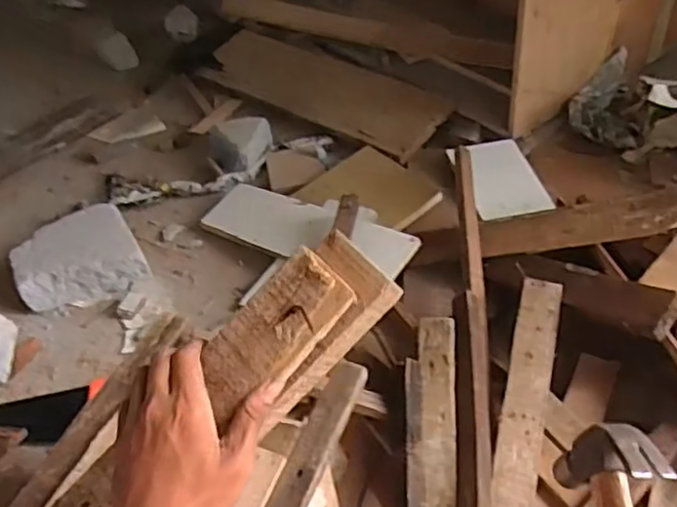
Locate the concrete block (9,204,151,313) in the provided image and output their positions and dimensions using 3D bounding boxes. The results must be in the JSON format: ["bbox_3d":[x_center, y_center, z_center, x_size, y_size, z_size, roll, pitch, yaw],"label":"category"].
[{"bbox_3d":[-0.458,0.009,1.146,0.201,0.068,0.190,-23,45,-16],"label":"concrete block"}]

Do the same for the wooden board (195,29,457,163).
[{"bbox_3d":[-0.054,-0.386,1.490,0.667,0.021,0.195,29,54,33],"label":"wooden board"}]

